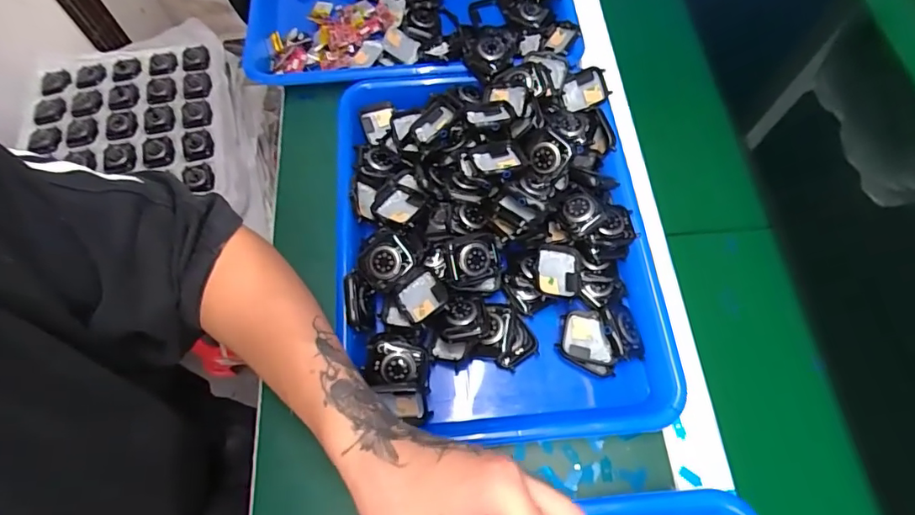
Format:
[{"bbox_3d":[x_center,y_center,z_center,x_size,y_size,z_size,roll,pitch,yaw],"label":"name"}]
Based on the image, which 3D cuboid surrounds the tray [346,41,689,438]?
[{"bbox_3d":[0.028,-0.023,0.423,0.253,0.065,0.333,-6,66,0],"label":"tray"}]

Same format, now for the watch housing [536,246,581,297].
[{"bbox_3d":[0.081,0.011,0.406,0.038,0.008,0.041,6,73,-12],"label":"watch housing"}]

